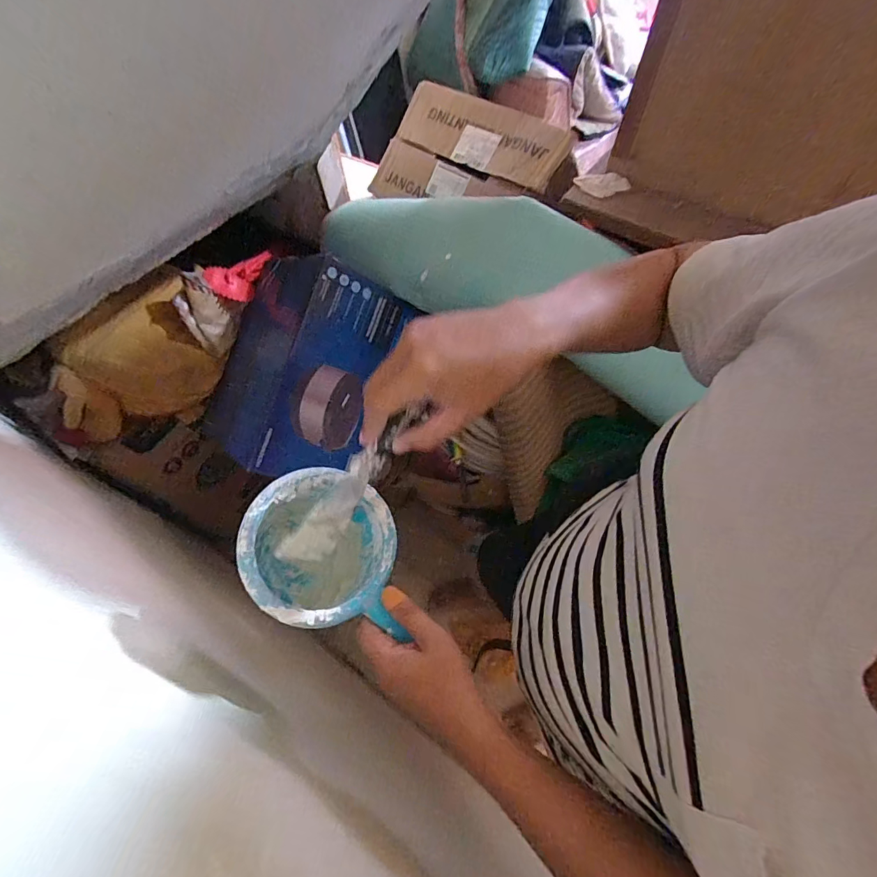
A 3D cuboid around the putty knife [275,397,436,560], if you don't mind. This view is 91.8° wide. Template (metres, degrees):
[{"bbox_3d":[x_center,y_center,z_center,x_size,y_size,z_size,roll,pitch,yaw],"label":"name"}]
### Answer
[{"bbox_3d":[-0.070,0.039,0.354,0.018,0.042,0.179,48,111,23],"label":"putty knife"}]

